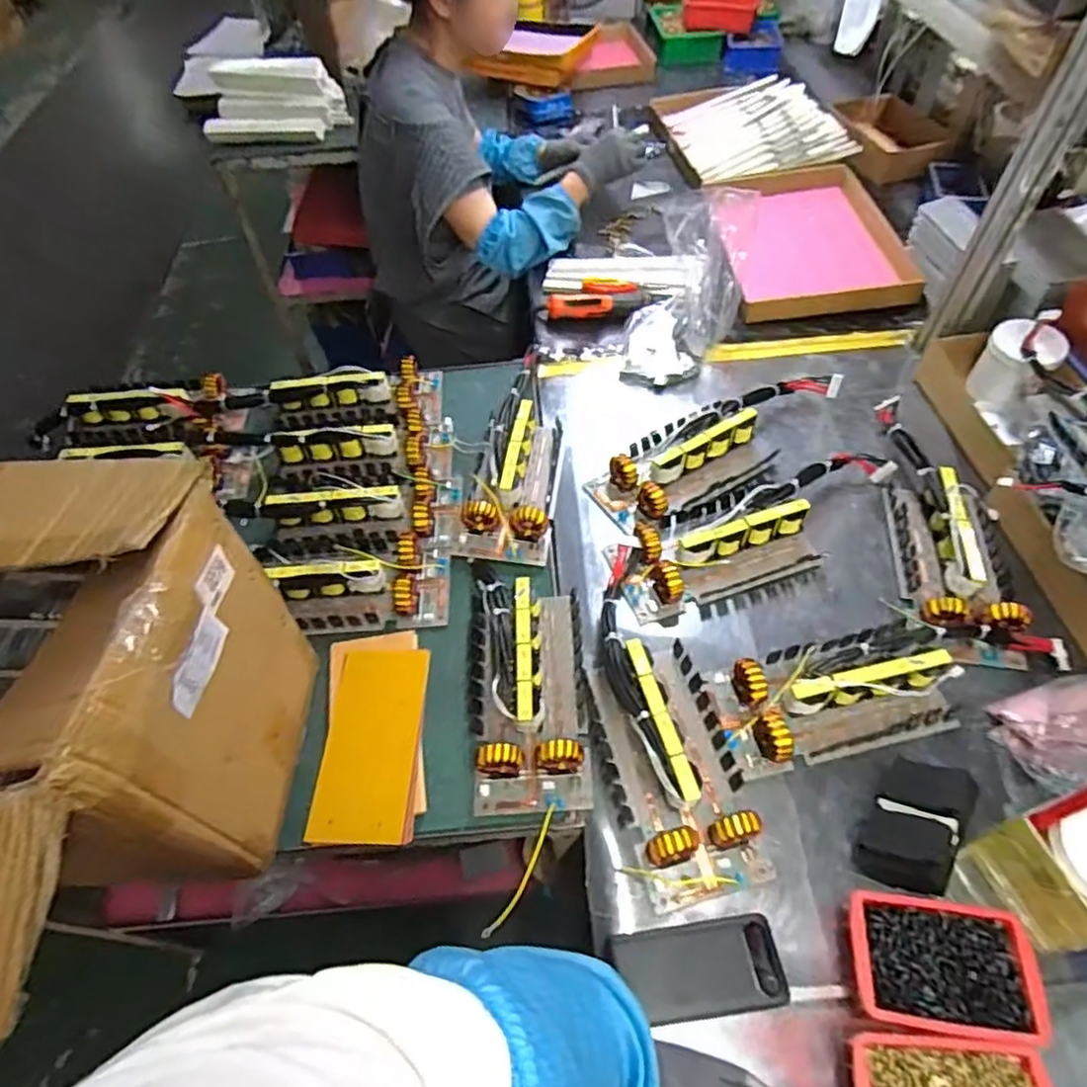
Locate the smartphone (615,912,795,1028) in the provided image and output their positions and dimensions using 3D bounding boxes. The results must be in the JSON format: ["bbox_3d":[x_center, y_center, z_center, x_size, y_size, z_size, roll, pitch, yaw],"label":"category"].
[{"bbox_3d":[0.143,0.392,0.598,0.145,0.018,0.072,-10,59,1],"label":"smartphone"}]

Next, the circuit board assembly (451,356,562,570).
[{"bbox_3d":[-0.033,-0.157,0.965,0.125,0.055,0.411,5,55,7],"label":"circuit board assembly"}]

